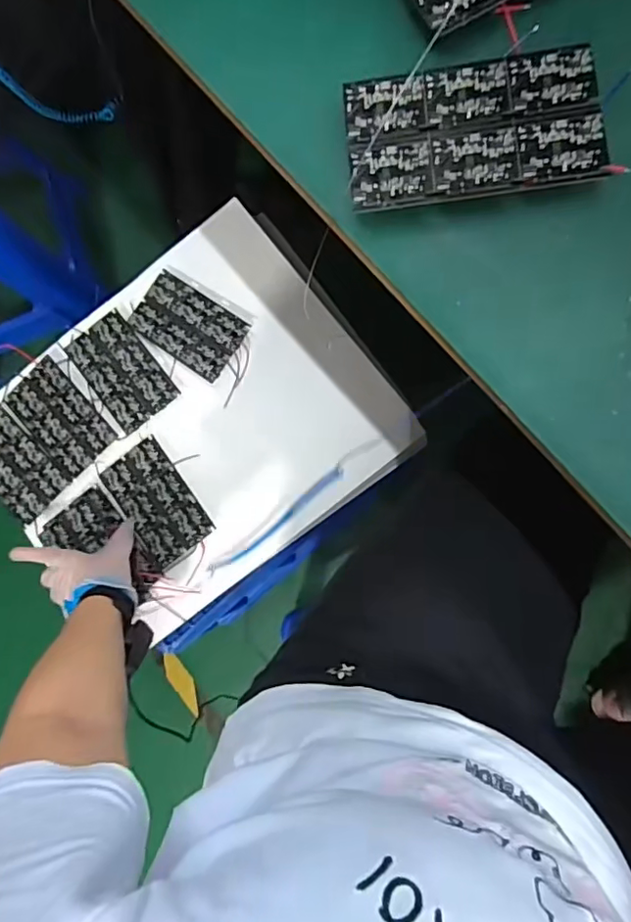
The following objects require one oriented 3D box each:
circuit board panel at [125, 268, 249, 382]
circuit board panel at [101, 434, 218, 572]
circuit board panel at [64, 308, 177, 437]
[{"bbox_3d":[-0.169,-0.180,0.733,0.146,0.009,0.092,35,90,10],"label":"circuit board panel"},{"bbox_3d":[-0.210,0.053,0.730,0.091,0.005,0.155,-36,81,3],"label":"circuit board panel"},{"bbox_3d":[-0.261,-0.120,0.740,0.091,0.008,0.147,-38,81,3],"label":"circuit board panel"}]

